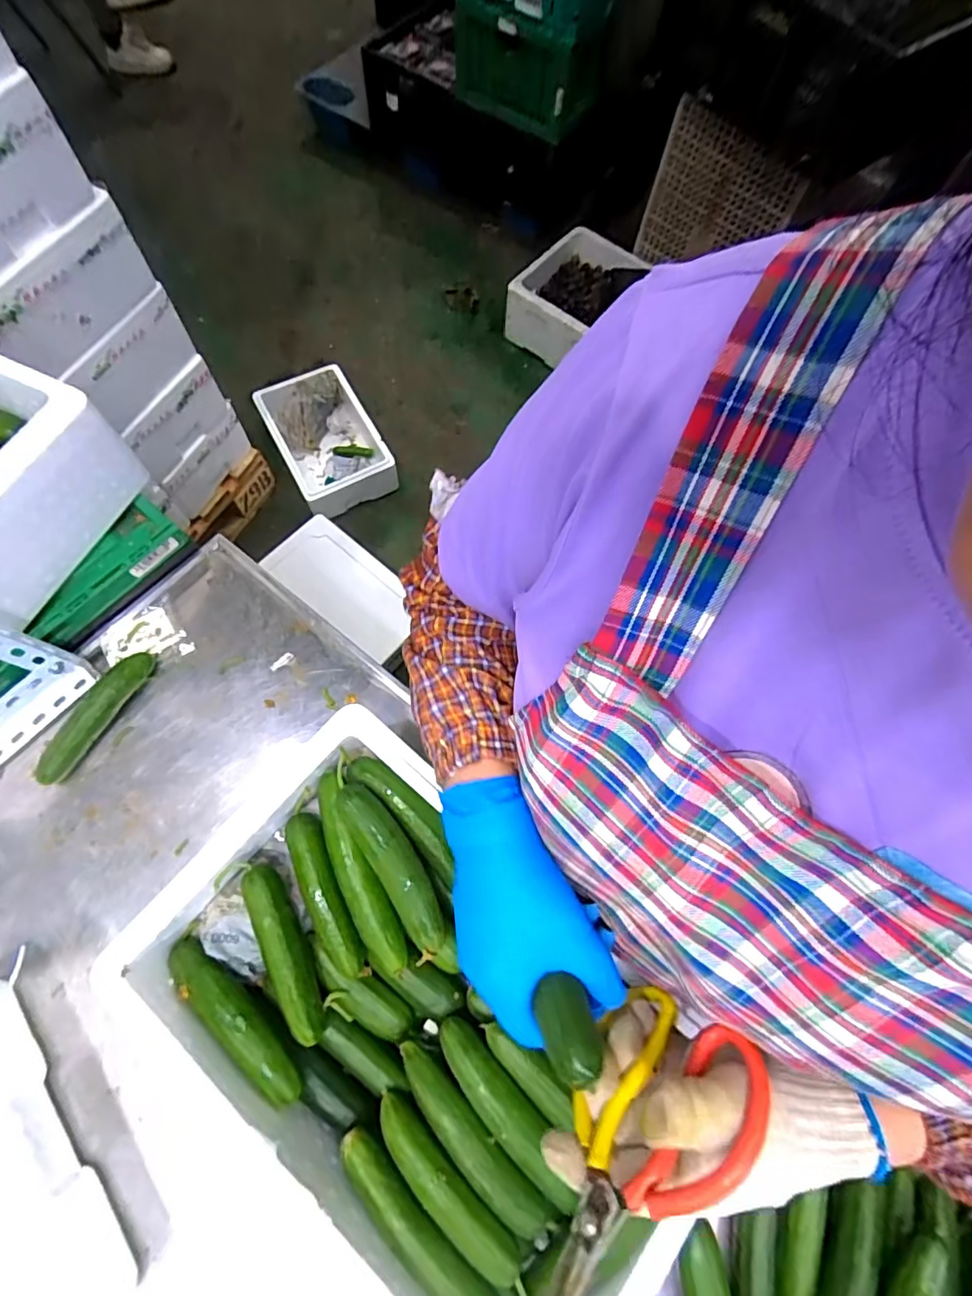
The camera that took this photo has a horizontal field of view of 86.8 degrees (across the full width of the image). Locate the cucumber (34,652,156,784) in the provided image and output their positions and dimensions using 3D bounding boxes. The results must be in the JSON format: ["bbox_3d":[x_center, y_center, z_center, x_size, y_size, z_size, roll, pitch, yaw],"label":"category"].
[{"bbox_3d":[-0.404,0.069,0.530,0.027,0.034,0.152,34,72,10],"label":"cucumber"}]

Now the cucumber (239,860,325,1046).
[{"bbox_3d":[-0.159,0.240,0.408,0.034,0.036,0.139,-21,72,-10],"label":"cucumber"}]

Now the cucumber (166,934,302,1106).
[{"bbox_3d":[-0.196,0.285,0.399,0.146,0.037,0.030,37,73,11],"label":"cucumber"}]

